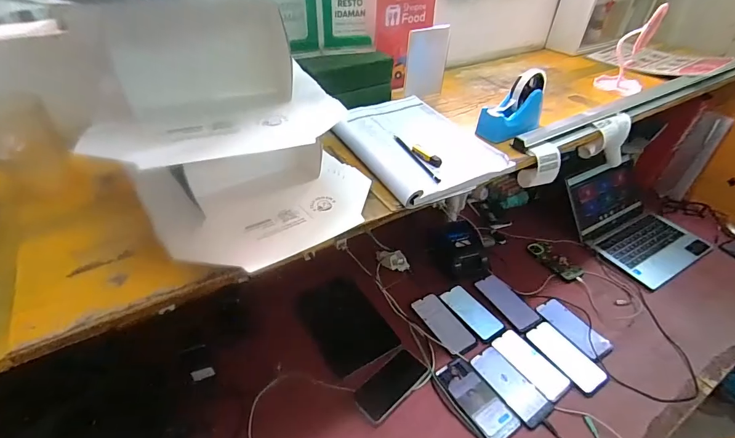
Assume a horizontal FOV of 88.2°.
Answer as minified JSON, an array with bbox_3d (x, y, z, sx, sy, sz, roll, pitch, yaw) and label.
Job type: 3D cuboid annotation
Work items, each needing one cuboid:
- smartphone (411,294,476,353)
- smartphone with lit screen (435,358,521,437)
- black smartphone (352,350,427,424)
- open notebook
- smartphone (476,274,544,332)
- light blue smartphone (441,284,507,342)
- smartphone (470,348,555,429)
[{"bbox_3d":[0.181,0.246,0.903,0.079,0.007,0.164,-22,44,-24],"label":"smartphone"},{"bbox_3d":[0.218,0.355,0.758,0.079,0.006,0.169,-21,43,-23],"label":"smartphone with lit screen"},{"bbox_3d":[0.047,0.335,0.773,0.161,0.016,0.075,-32,49,-33],"label":"black smartphone"},{"bbox_3d":[0.085,-0.143,0.681,0.233,0.027,0.293,-21,44,-24],"label":"open notebook"},{"bbox_3d":[0.347,0.205,0.944,0.073,0.010,0.164,-23,44,-25],"label":"smartphone"},{"bbox_3d":[0.251,0.227,0.922,0.062,0.009,0.159,-31,47,-15],"label":"light blue smartphone"},{"bbox_3d":[0.293,0.338,0.780,0.075,0.008,0.166,-21,44,-24],"label":"smartphone"}]

